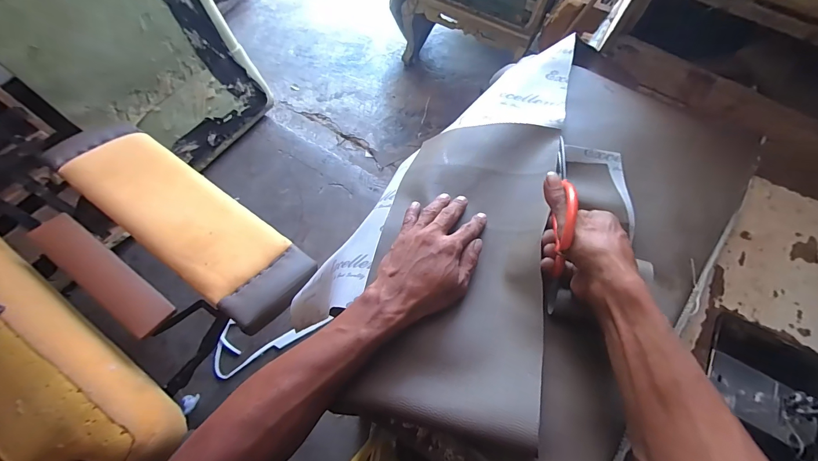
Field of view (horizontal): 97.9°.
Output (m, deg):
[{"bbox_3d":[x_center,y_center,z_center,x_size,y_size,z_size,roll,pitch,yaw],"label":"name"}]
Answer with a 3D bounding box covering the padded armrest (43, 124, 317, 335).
[{"bbox_3d":[-0.553,-0.052,0.832,0.696,0.108,0.214,34,69,12],"label":"padded armrest"}]

